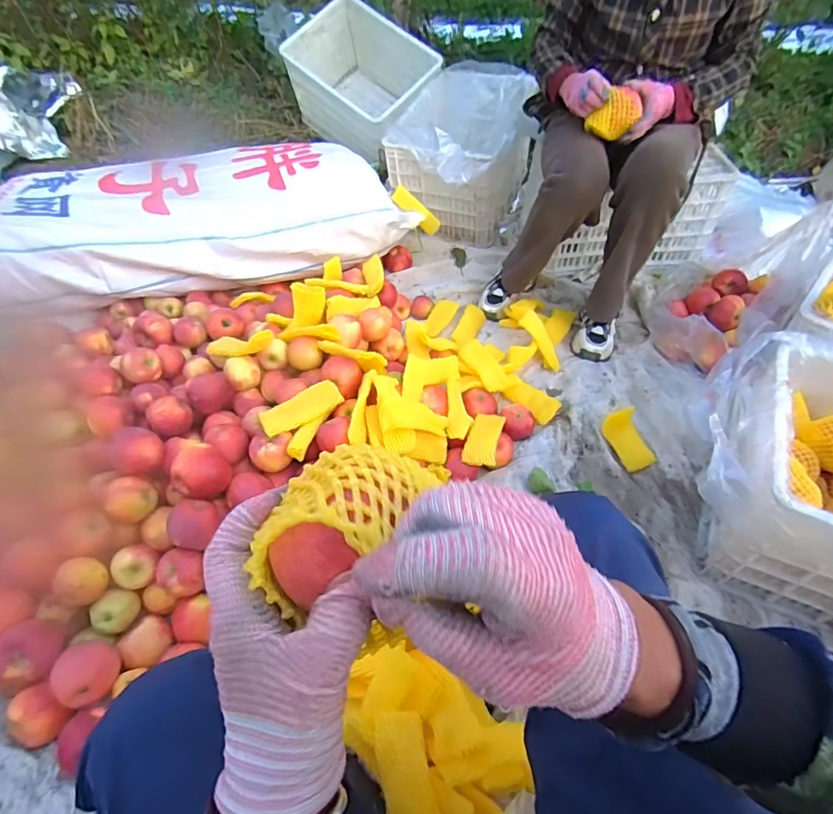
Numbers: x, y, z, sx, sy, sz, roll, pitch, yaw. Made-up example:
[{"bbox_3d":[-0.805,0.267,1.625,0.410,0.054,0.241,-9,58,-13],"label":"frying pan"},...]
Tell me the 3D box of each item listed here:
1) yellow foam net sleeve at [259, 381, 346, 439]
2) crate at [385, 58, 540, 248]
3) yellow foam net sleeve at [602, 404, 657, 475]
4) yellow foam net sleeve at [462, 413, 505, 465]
[{"bbox_3d":[-0.225,0.003,0.950,0.158,0.016,0.059,-29,85,-15],"label":"yellow foam net sleeve"},{"bbox_3d":[0.144,-0.815,1.610,0.372,0.379,0.582,15,52,12],"label":"crate"},{"bbox_3d":[0.476,0.070,1.085,0.083,0.048,0.132,-16,52,-13],"label":"yellow foam net sleeve"},{"bbox_3d":[0.146,0.070,1.048,0.069,0.026,0.143,12,51,9],"label":"yellow foam net sleeve"}]

